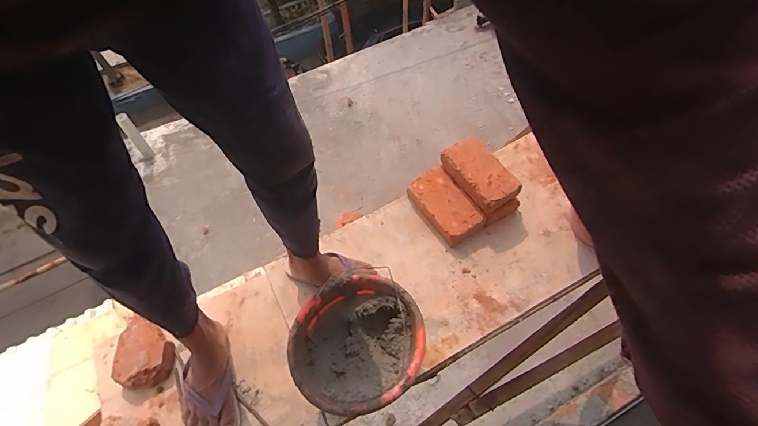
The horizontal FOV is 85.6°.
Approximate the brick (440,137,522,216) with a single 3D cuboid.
[{"bbox_3d":[0.247,-0.098,1.009,0.110,0.057,0.195,-28,57,-13],"label":"brick"}]

